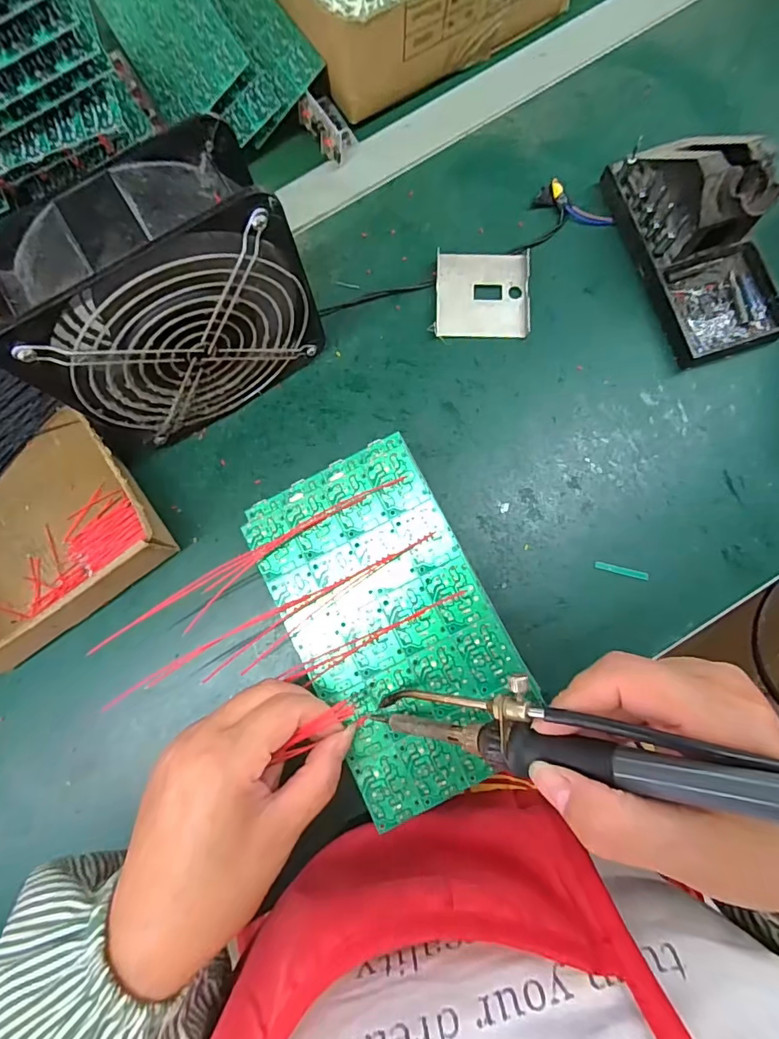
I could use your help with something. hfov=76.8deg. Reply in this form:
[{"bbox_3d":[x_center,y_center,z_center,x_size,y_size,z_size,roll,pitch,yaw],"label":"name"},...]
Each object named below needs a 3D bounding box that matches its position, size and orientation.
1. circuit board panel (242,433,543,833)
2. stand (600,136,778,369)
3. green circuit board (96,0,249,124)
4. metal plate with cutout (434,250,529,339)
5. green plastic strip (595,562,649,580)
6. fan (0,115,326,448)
[{"bbox_3d":[0.001,0.053,0.269,0.104,0.012,0.184,-26,81,-1],"label":"circuit board panel"},{"bbox_3d":[0.221,-0.194,0.328,0.080,0.069,0.152,-15,80,-1],"label":"stand"},{"bbox_3d":[-0.176,-0.388,0.388,0.077,0.006,0.165,-33,79,16],"label":"green circuit board"},{"bbox_3d":[0.069,-0.167,0.363,0.068,0.009,0.063,1,81,2],"label":"metal plate with cutout"},{"bbox_3d":[0.158,0.035,0.332,0.036,0.004,0.005,12,81,3],"label":"green plastic strip"},{"bbox_3d":[-0.126,-0.118,0.292,0.155,0.150,0.062,-32,81,-4],"label":"fan"}]

